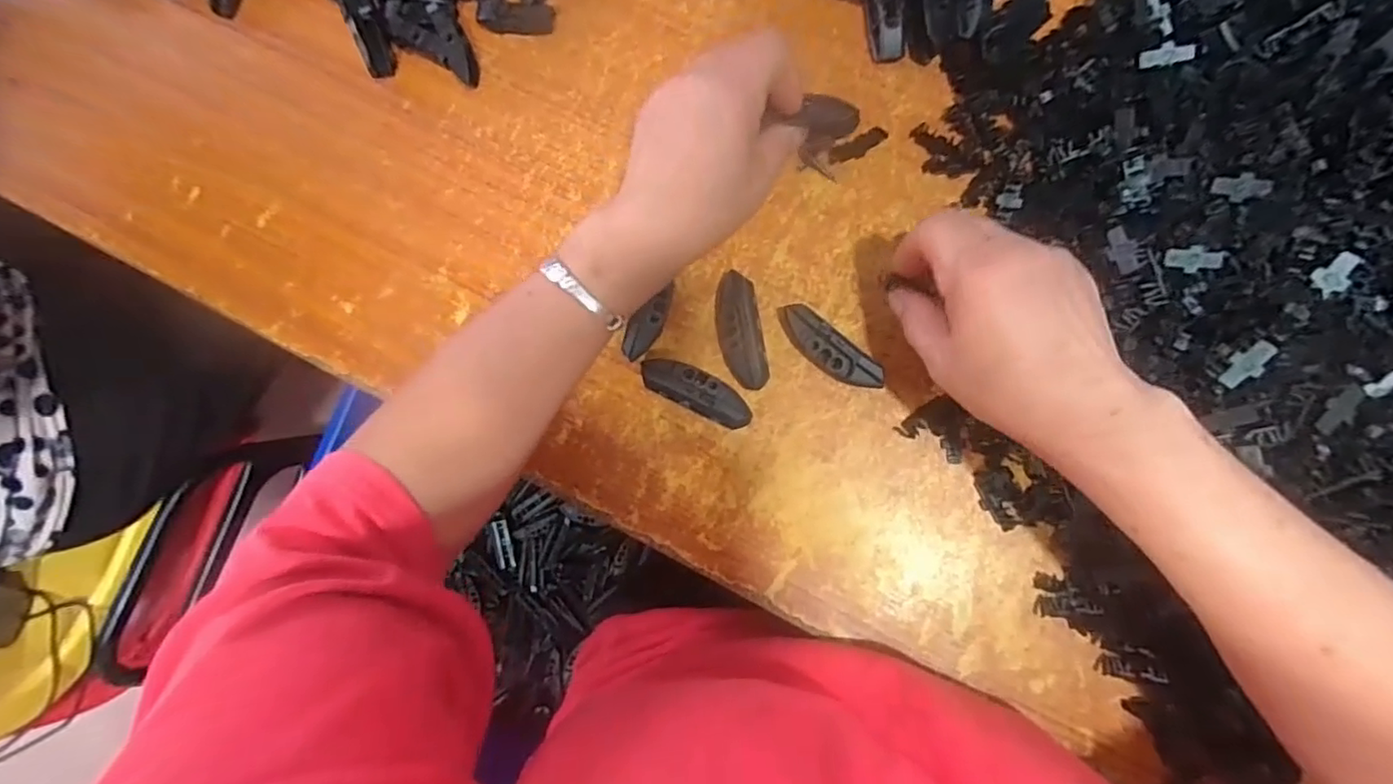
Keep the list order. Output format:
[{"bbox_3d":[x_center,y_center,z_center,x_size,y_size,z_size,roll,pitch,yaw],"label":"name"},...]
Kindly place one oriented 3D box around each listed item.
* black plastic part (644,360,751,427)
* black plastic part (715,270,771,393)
[{"bbox_3d":[0.001,0.000,0.370,0.069,0.023,0.024,26,86,8],"label":"black plastic part"},{"bbox_3d":[0.027,-0.037,0.372,0.026,0.021,0.071,-9,82,5],"label":"black plastic part"}]

